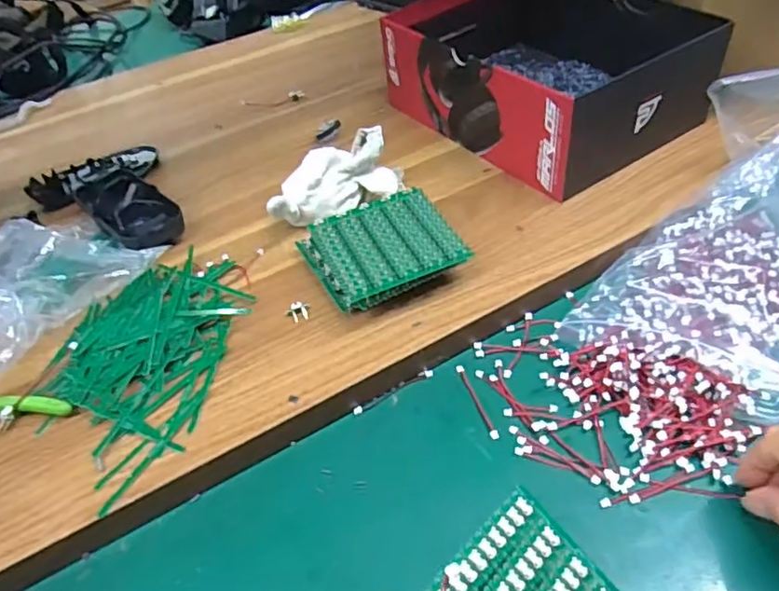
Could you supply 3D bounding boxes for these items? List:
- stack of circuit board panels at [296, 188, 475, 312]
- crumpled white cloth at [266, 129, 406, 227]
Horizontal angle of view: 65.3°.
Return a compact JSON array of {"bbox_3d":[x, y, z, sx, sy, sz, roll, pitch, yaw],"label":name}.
[{"bbox_3d":[-0.006,-0.031,0.431,0.093,0.037,0.097,-21,46,-15],"label":"stack of circuit board panels"},{"bbox_3d":[-0.045,-0.097,0.487,0.113,0.058,0.068,-22,46,-15],"label":"crumpled white cloth"}]

